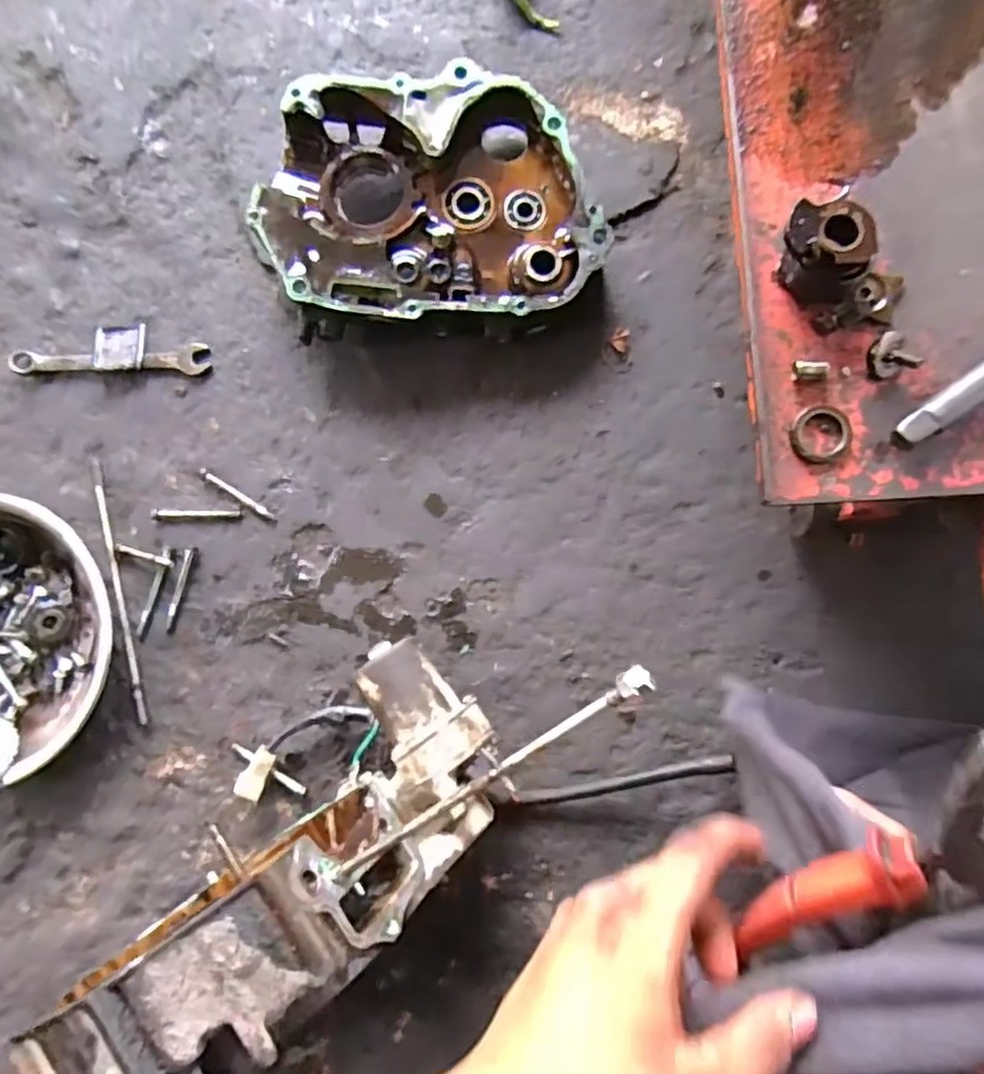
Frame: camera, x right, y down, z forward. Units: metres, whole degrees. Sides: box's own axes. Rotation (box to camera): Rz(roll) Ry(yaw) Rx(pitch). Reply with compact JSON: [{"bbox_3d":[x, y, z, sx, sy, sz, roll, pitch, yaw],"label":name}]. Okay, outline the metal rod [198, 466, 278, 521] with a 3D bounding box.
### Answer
[{"bbox_3d":[-0.194,-0.033,0.517,0.070,0.006,0.007,30,87,7],"label":"metal rod"}]

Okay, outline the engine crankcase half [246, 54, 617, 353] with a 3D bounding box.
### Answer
[{"bbox_3d":[-0.045,-0.240,0.500,0.247,0.065,0.179,-5,84,5],"label":"engine crankcase half"}]

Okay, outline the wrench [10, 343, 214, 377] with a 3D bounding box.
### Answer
[{"bbox_3d":[-0.302,-0.141,0.539,0.160,0.012,0.025,2,84,5],"label":"wrench"}]

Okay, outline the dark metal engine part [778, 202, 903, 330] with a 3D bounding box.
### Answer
[{"bbox_3d":[0.161,-0.123,0.315,0.062,0.035,0.042,36,88,8],"label":"dark metal engine part"}]

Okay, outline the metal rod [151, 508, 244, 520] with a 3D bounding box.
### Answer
[{"bbox_3d":[-0.226,-0.017,0.519,0.073,0.004,0.008,2,84,5],"label":"metal rod"}]

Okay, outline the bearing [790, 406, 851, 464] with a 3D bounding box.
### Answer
[{"bbox_3d":[0.156,-0.049,0.323,0.028,0.006,0.028,-1,84,5],"label":"bearing"}]

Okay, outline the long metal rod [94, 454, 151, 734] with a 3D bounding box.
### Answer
[{"bbox_3d":[-0.285,0.039,0.518,0.009,0.007,0.206,-15,83,3],"label":"long metal rod"}]

